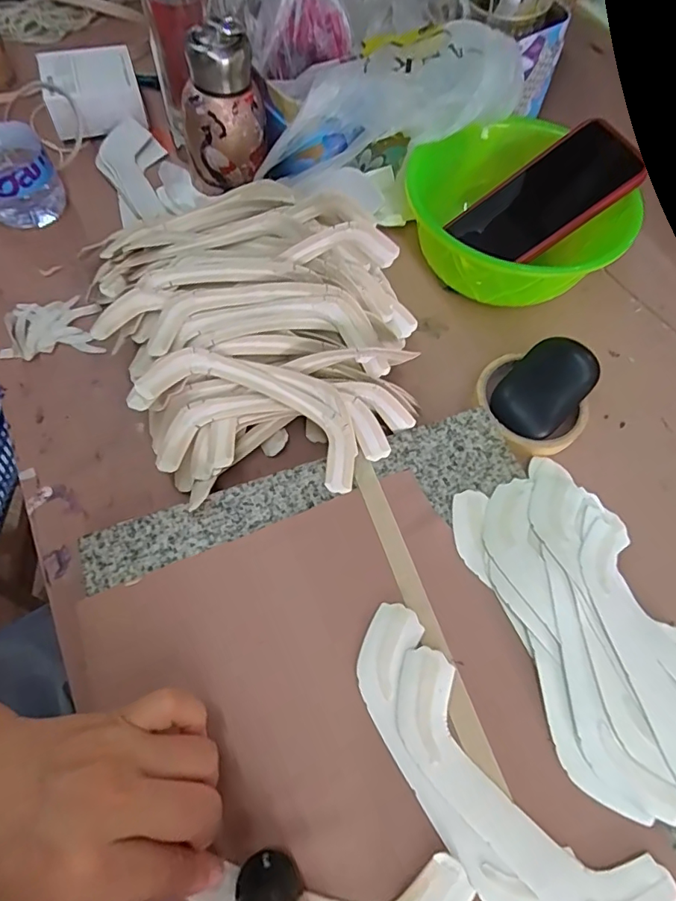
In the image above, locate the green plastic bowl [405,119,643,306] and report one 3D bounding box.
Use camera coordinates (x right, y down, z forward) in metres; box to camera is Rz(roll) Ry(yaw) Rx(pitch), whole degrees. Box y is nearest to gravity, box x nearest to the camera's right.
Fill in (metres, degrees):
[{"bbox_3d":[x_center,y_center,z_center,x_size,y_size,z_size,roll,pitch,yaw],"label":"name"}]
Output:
[{"bbox_3d":[0.154,-0.195,0.444,0.155,0.086,0.162,1,62,-3],"label":"green plastic bowl"}]

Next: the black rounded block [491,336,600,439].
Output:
[{"bbox_3d":[0.165,-0.049,0.407,0.055,0.020,0.093,39,83,13],"label":"black rounded block"}]

